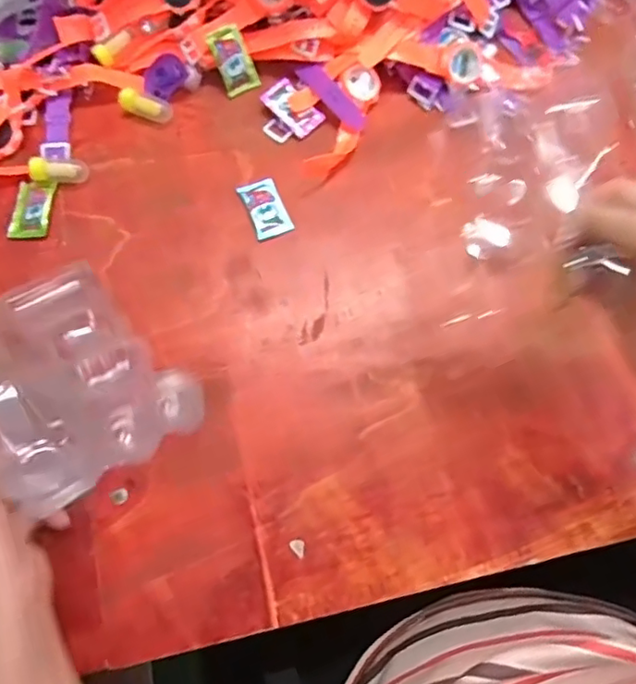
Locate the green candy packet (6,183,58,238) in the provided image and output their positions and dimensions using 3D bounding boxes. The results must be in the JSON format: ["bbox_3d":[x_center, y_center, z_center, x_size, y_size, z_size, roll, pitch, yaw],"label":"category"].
[{"bbox_3d":[-0.242,-0.111,0.472,0.033,0.005,0.050,7,72,4],"label":"green candy packet"}]

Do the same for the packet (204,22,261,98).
[{"bbox_3d":[-0.075,-0.250,0.498,0.032,0.006,0.053,-29,118,-11],"label":"packet"}]

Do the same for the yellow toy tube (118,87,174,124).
[{"bbox_3d":[-0.153,-0.209,0.497,0.046,0.013,0.017,17,72,-11],"label":"yellow toy tube"}]

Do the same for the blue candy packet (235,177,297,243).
[{"bbox_3d":[-0.044,-0.113,0.471,0.031,0.004,0.055,-22,73,-6],"label":"blue candy packet"}]

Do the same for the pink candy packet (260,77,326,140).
[{"bbox_3d":[-0.023,-0.207,0.494,0.030,0.012,0.053,-43,76,-11],"label":"pink candy packet"}]

